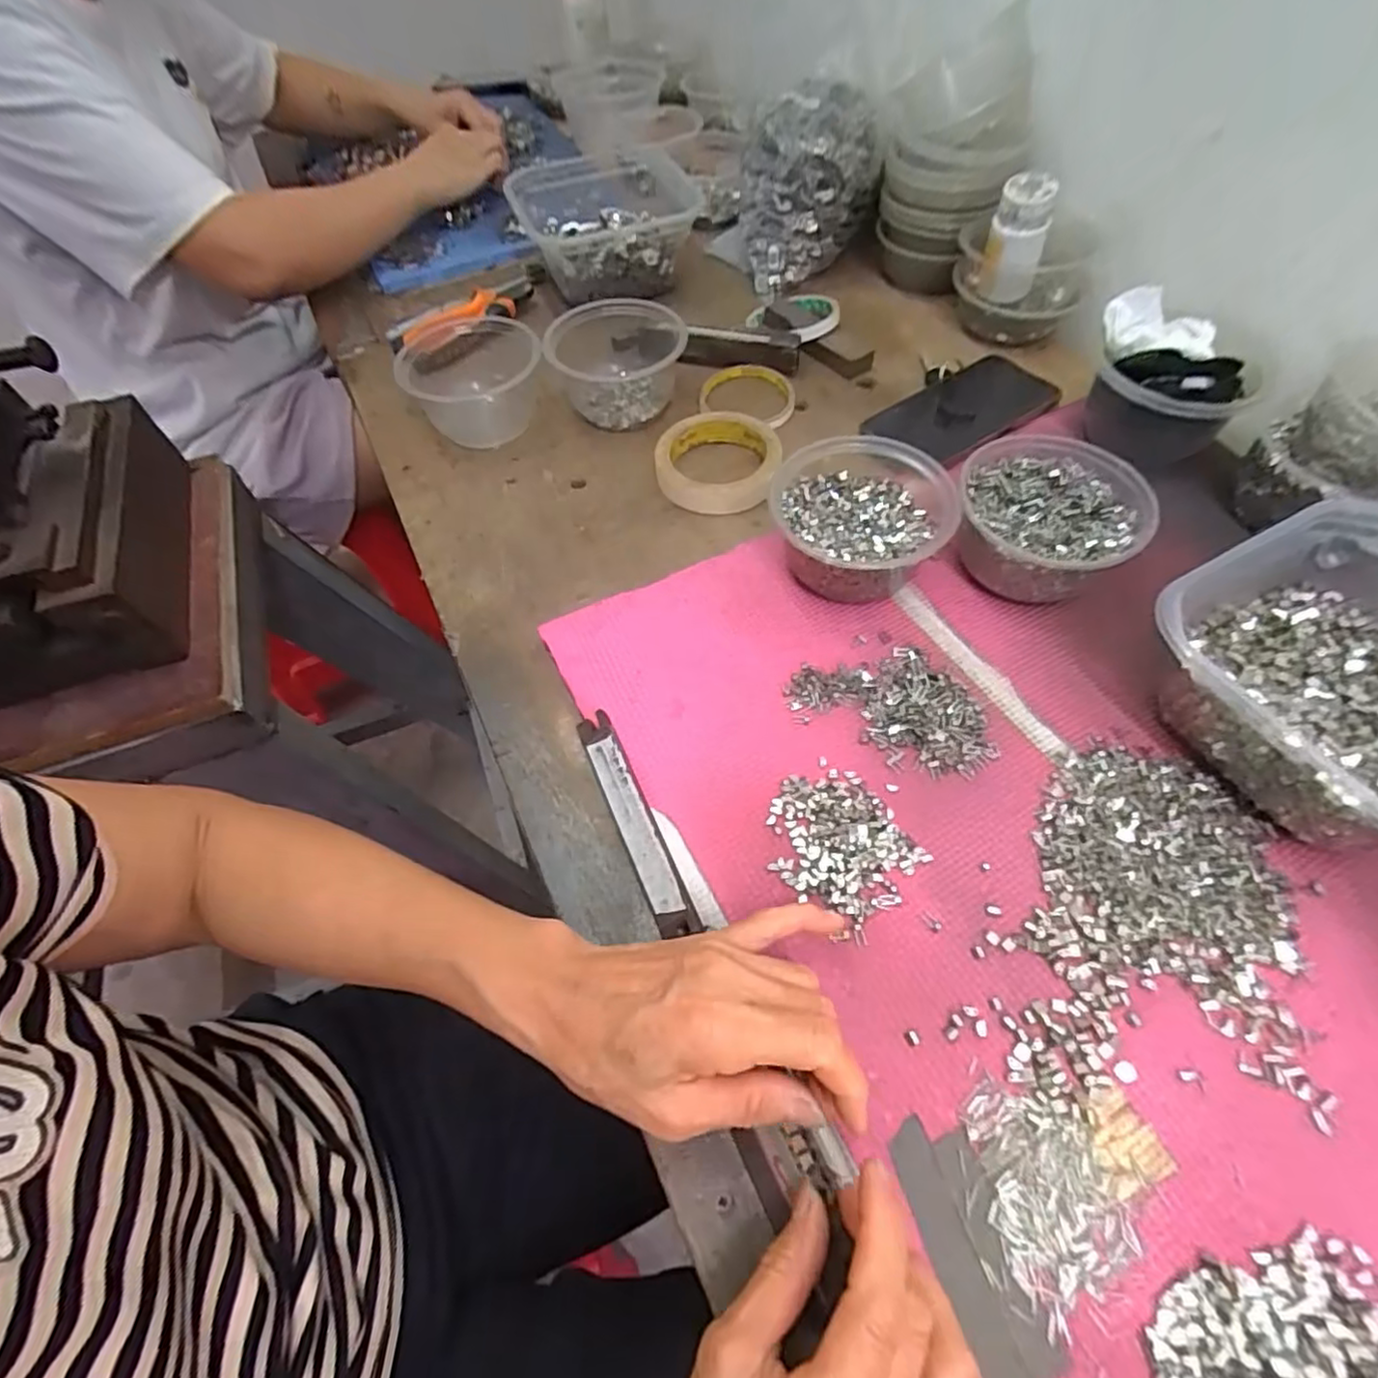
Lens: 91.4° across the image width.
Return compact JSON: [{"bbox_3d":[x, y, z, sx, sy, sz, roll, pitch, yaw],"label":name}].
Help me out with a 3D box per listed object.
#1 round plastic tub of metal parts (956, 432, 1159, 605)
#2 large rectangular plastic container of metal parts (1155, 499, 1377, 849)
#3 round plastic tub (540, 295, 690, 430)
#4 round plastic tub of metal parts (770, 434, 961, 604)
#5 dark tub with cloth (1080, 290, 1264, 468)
[{"bbox_3d":[0.233,-0.109,0.442,0.108,0.057,0.112,-2,58,4],"label":"round plastic tub of metal parts"},{"bbox_3d":[0.349,-0.001,0.353,0.154,0.073,0.167,-27,60,-12],"label":"large rectangular plastic container of metal parts"},{"bbox_3d":[-0.059,-0.278,0.573,0.116,0.054,0.100,-6,58,1],"label":"round plastic tub"},{"bbox_3d":[0.114,-0.108,0.449,0.113,0.055,0.110,-2,58,4],"label":"round plastic tub of metal parts"},{"bbox_3d":[0.341,-0.216,0.492,0.099,0.080,0.103,-2,58,4],"label":"dark tub with cloth"}]

